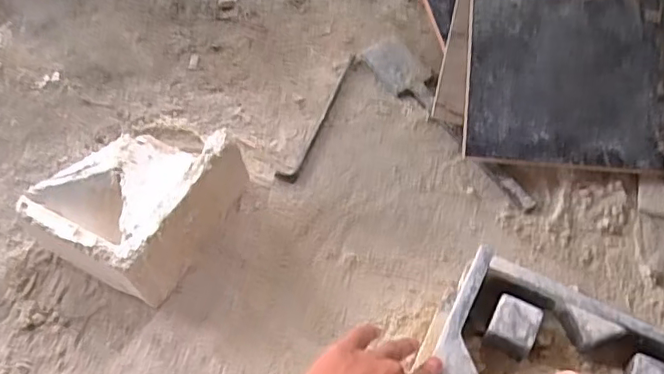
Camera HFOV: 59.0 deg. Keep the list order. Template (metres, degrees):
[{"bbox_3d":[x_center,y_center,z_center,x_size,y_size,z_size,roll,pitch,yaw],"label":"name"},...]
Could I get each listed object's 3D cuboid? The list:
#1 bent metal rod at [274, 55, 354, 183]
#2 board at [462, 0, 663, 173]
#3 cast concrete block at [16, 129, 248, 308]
[{"bbox_3d":[-0.015,-0.097,0.783,0.024,0.004,0.222,19,60,14],"label":"bent metal rod"},{"bbox_3d":[0.296,-0.145,0.749,0.240,0.009,0.241,4,75,3],"label":"board"},{"bbox_3d":[-0.228,0.010,0.688,0.178,0.099,0.194,24,62,17],"label":"cast concrete block"}]

